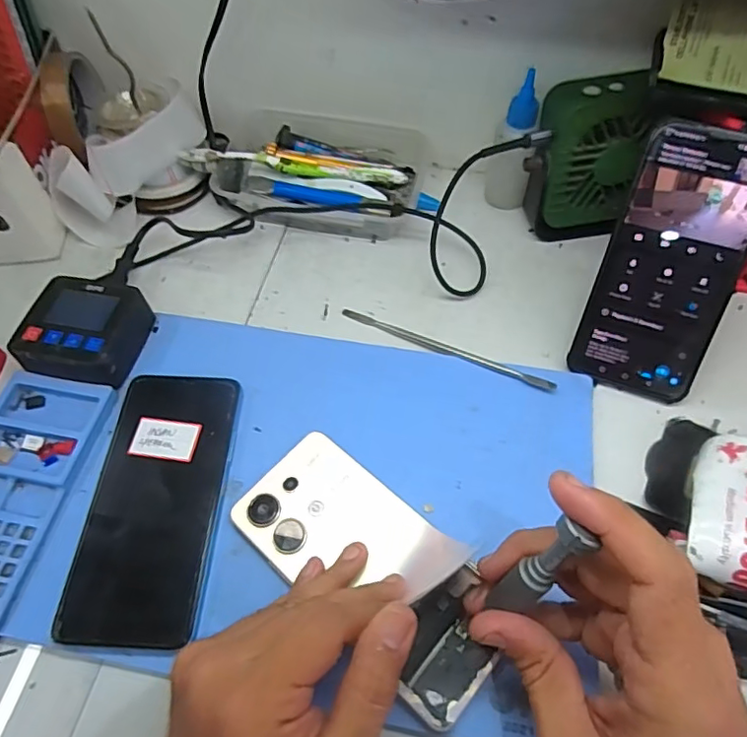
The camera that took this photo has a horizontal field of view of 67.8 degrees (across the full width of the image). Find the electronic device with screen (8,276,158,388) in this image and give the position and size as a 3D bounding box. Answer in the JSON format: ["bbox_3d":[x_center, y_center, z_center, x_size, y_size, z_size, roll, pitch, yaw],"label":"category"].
[{"bbox_3d":[-0.200,-0.022,0.388,0.070,0.041,0.078,8,59,8],"label":"electronic device with screen"}]

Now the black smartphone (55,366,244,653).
[{"bbox_3d":[-0.128,0.074,0.328,0.071,0.008,0.159,1,59,3],"label":"black smartphone"}]

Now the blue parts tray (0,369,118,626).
[{"bbox_3d":[-0.221,0.074,0.339,0.073,0.019,0.149,9,60,8],"label":"blue parts tray"}]

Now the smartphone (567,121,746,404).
[{"bbox_3d":[0.186,-0.063,0.348,0.077,0.164,0.005,19,19,14],"label":"smartphone"}]

